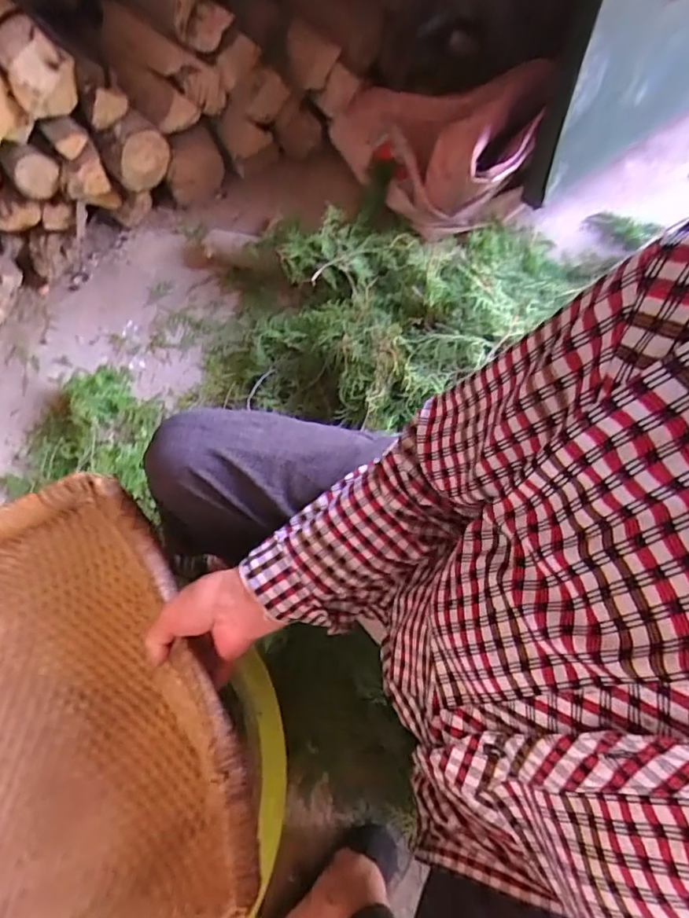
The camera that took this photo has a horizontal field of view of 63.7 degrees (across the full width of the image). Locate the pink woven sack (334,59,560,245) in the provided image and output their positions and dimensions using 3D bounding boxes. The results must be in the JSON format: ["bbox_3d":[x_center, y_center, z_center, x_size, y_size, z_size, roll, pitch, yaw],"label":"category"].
[{"bbox_3d":[0.169,-0.606,1.054,0.374,0.173,0.339,11,68,7],"label":"pink woven sack"}]

